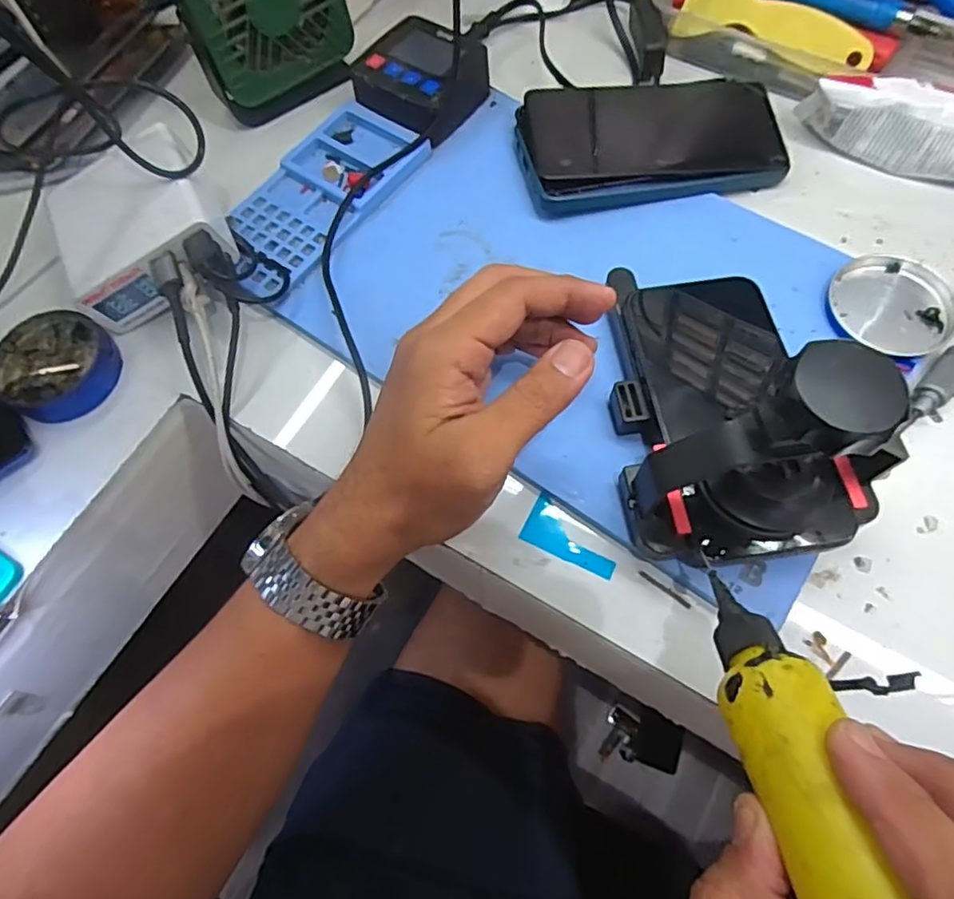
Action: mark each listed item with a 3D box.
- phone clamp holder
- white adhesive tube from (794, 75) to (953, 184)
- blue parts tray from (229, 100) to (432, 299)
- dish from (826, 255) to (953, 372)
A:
[{"bbox_3d":[0.122,-0.035,0.266,0.109,0.116,0.146,-3,67,2],"label":"phone clamp holder"},{"bbox_3d":[0.275,-0.191,0.367,0.146,0.045,0.035,25,71,12],"label":"white adhesive tube"},{"bbox_3d":[-0.099,-0.162,0.381,0.073,0.010,0.150,34,73,15],"label":"blue parts tray"},{"bbox_3d":[0.227,-0.078,0.332,0.063,0.005,0.061,-2,70,6],"label":"dish"}]

